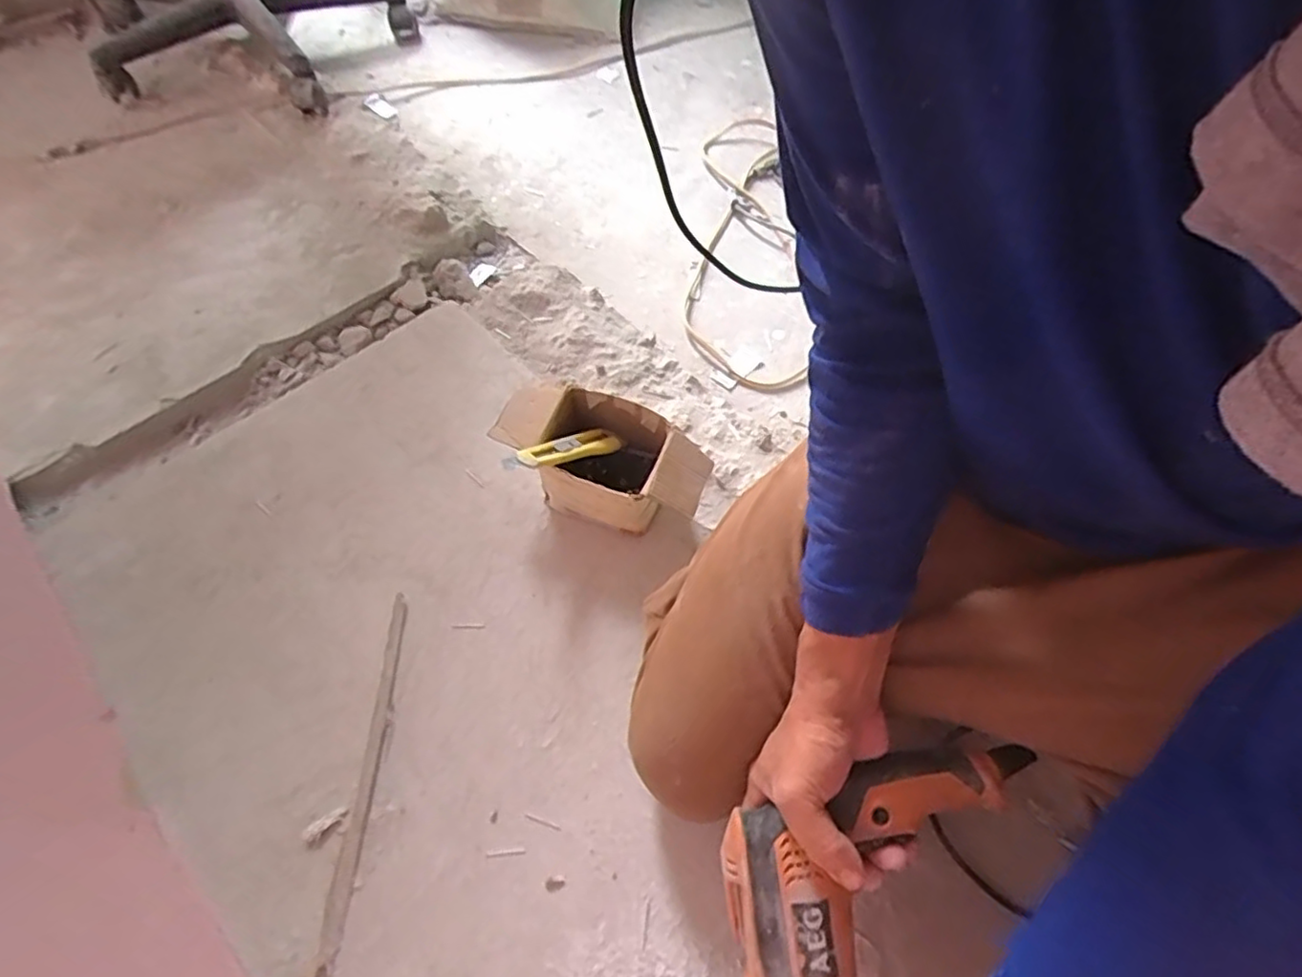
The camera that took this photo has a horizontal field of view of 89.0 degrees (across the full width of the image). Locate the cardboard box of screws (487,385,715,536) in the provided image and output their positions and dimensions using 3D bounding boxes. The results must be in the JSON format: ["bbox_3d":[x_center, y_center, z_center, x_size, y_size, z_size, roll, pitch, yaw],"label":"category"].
[{"bbox_3d":[-0.049,-0.028,0.727,0.223,0.106,0.109,21,59,11],"label":"cardboard box of screws"}]

